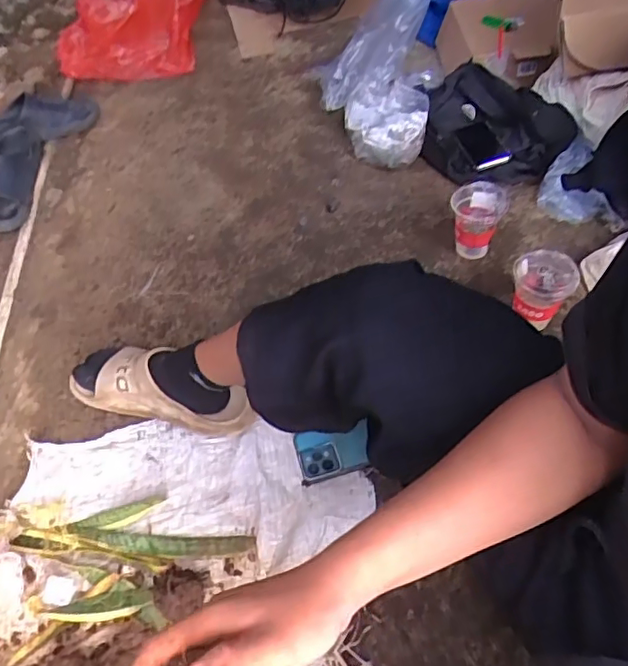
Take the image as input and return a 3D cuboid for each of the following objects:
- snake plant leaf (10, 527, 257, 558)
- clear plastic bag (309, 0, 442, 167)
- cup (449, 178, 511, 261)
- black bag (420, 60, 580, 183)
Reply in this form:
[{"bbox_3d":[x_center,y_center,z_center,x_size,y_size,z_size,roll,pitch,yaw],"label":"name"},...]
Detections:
[{"bbox_3d":[-0.241,0.279,0.763,0.324,0.013,0.034,0,52,6],"label":"snake plant leaf"},{"bbox_3d":[0.142,-0.604,1.311,0.260,0.127,0.554,0,52,6],"label":"clear plastic bag"},{"bbox_3d":[0.280,-0.191,0.992,0.090,0.116,0.082,-3,52,4],"label":"cup"},{"bbox_3d":[0.375,-0.440,1.188,0.272,0.088,0.292,8,53,12],"label":"black bag"}]

